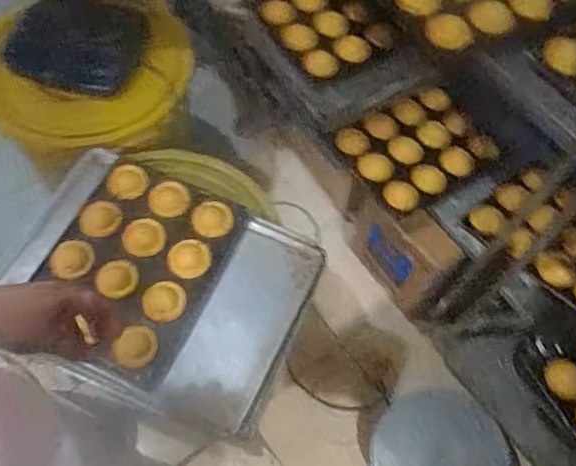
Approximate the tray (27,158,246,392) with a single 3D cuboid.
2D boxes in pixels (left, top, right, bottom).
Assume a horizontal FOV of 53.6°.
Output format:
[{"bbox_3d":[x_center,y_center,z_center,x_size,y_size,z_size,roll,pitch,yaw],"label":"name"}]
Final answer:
[{"bbox_3d":[-0.248,0.044,0.923,0.260,0.046,0.326,21,63,8],"label":"tray"}]

